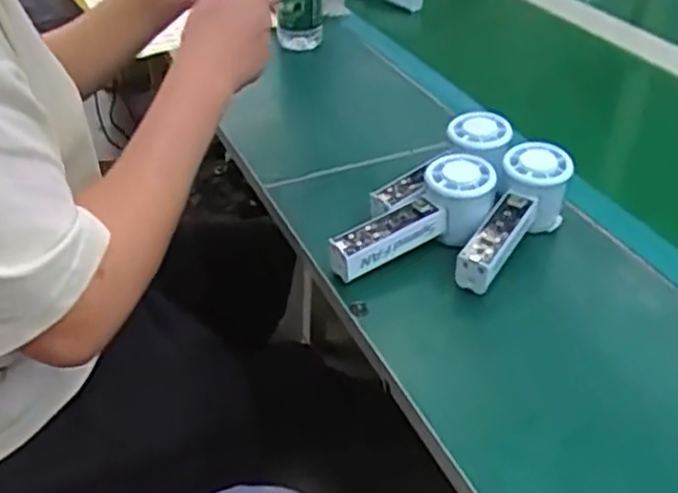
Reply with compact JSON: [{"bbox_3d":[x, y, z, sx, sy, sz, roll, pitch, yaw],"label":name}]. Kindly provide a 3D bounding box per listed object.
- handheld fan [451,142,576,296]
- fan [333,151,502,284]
[{"bbox_3d":[0.147,-0.019,0.583,0.054,0.075,0.149,18,40,20],"label":"handheld fan"},{"bbox_3d":[0.061,-0.021,0.584,0.158,0.053,0.054,-30,45,-14],"label":"fan"}]

